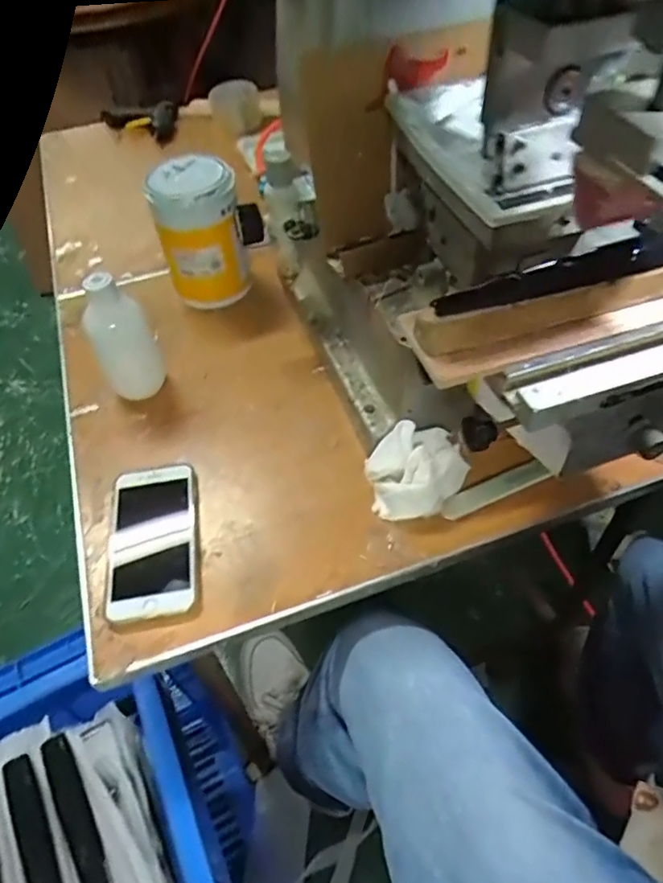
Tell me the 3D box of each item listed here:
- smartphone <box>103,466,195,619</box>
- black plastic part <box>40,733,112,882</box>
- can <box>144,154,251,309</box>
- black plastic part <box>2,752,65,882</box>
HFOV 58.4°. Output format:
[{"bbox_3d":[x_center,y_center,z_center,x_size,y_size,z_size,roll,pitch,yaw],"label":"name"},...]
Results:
[{"bbox_3d":[-0.165,0.090,0.550,0.078,0.016,0.155,-9,51,-3],"label":"smartphone"},{"bbox_3d":[-0.186,0.309,0.450,0.024,0.010,0.176,-27,54,-16],"label":"black plastic part"},{"bbox_3d":[-0.160,-0.254,0.741,0.102,0.154,0.094,-14,52,-6],"label":"can"},{"bbox_3d":[-0.214,0.320,0.438,0.026,0.005,0.177,-26,54,-16],"label":"black plastic part"}]

